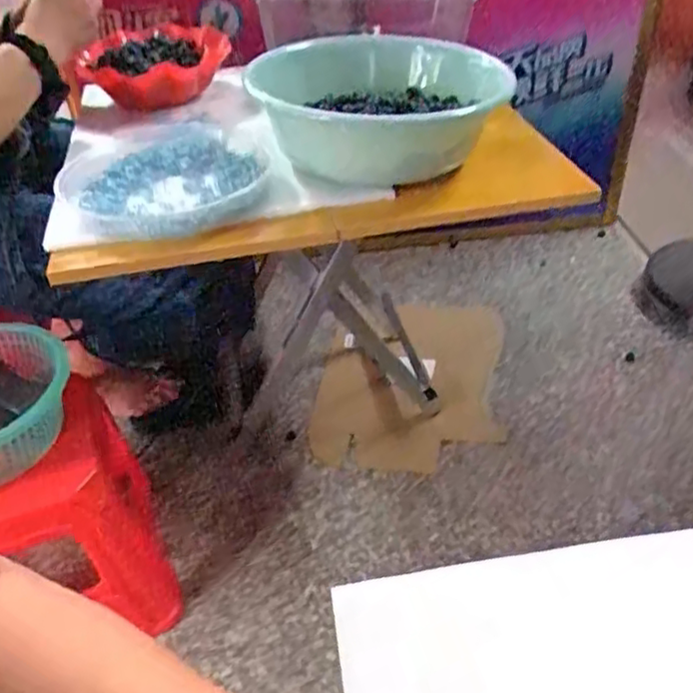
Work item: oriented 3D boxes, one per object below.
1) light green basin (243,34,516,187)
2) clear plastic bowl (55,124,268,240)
[{"bbox_3d":[0.037,-0.308,0.848,0.287,0.097,0.295,-3,39,2],"label":"light green basin"},{"bbox_3d":[-0.216,-0.201,0.804,0.228,0.048,0.230,-3,39,2],"label":"clear plastic bowl"}]

